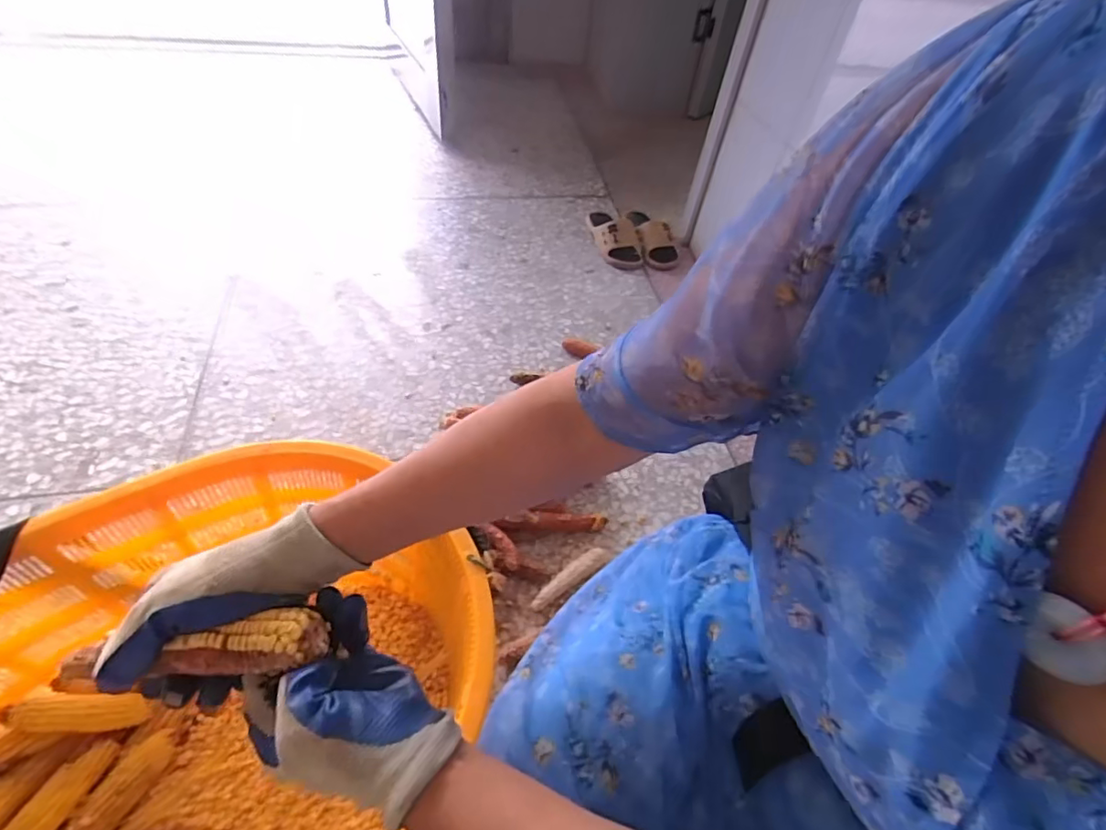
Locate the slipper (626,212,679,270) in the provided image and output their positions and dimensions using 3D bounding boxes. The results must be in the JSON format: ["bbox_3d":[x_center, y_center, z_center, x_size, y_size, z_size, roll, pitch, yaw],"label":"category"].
[{"bbox_3d":[0.301,-0.514,1.580,0.124,0.073,0.212,-10,52,-15],"label":"slipper"}]

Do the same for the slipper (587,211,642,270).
[{"bbox_3d":[0.180,-0.532,1.592,0.122,0.056,0.278,-1,50,-8],"label":"slipper"}]

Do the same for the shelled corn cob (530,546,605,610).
[{"bbox_3d":[0.028,0.271,0.913,0.156,0.027,0.032,-29,59,-27],"label":"shelled corn cob"}]

